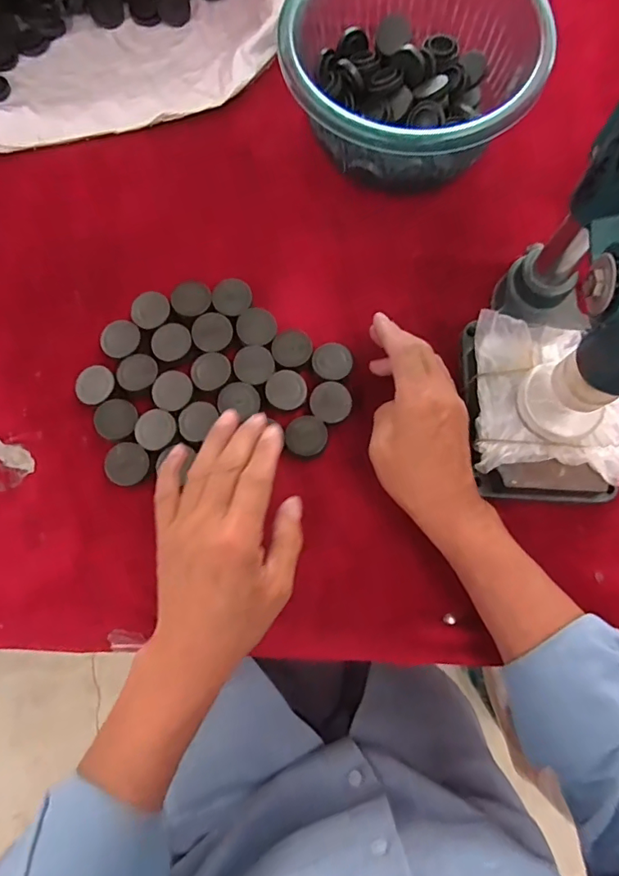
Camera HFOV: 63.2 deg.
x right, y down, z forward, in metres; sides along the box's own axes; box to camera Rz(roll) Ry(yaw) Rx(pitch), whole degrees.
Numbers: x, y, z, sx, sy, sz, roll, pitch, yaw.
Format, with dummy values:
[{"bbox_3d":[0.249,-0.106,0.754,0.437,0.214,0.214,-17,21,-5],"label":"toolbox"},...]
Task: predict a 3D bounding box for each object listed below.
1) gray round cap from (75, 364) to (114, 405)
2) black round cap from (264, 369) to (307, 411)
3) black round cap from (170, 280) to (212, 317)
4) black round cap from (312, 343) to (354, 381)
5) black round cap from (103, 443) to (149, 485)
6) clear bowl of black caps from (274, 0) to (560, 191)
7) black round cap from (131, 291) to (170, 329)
[{"bbox_3d":[-0.173,-0.042,0.407,0.032,0.009,0.031,0,76,0],"label":"gray round cap"},{"bbox_3d":[-0.019,-0.038,0.402,0.032,0.004,0.032,0,76,0],"label":"black round cap"},{"bbox_3d":[-0.098,-0.114,0.428,0.033,0.019,0.031,0,76,0],"label":"black round cap"},{"bbox_3d":[0.019,-0.061,0.410,0.032,0.009,0.030,0,76,0],"label":"black round cap"},{"bbox_3d":[-0.140,0.021,0.392,0.032,0.015,0.033,-13,77,-3],"label":"black round cap"},{"bbox_3d":[0.083,-0.308,0.433,0.201,0.091,0.195,0,76,0],"label":"clear bowl of black caps"},{"bbox_3d":[-0.132,-0.104,0.423,0.031,0.017,0.030,0,76,0],"label":"black round cap"}]

